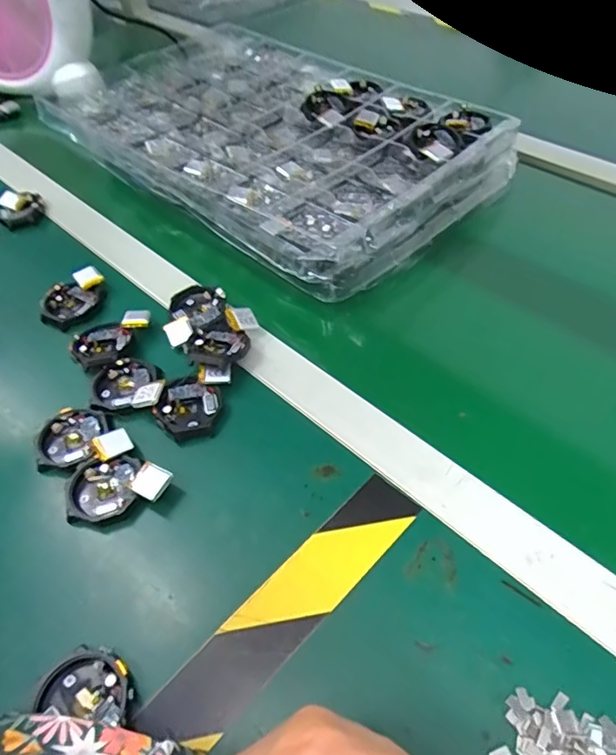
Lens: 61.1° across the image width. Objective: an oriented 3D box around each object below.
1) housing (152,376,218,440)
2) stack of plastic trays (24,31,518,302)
[{"bbox_3d":[-0.088,0.022,0.383,0.043,0.017,0.049,-30,54,-20],"label":"housing"},{"bbox_3d":[-0.048,-0.284,0.595,0.495,0.059,0.328,35,60,29],"label":"stack of plastic trays"}]

